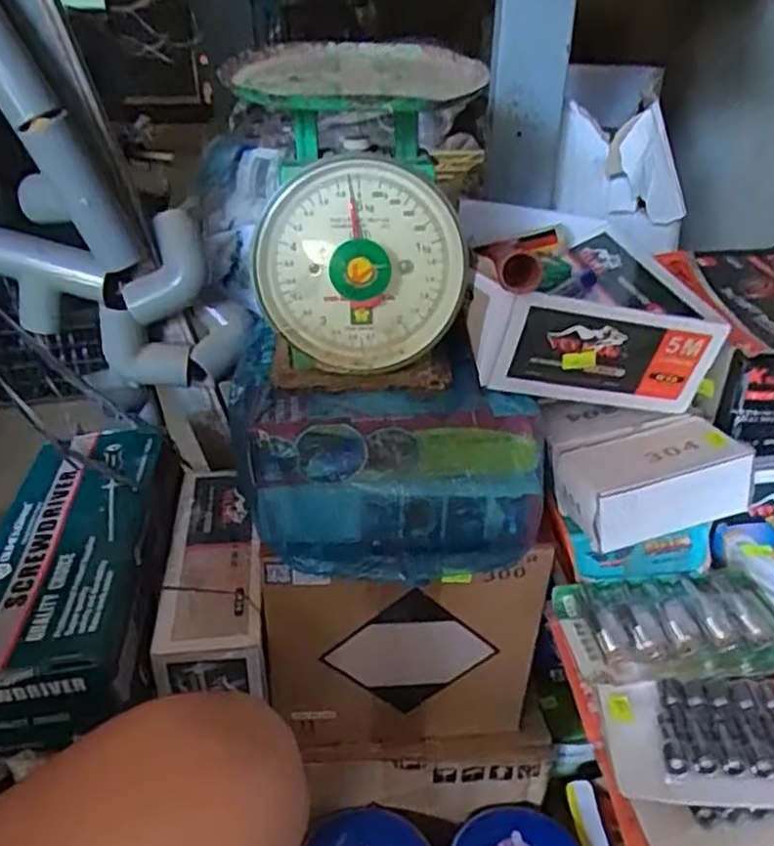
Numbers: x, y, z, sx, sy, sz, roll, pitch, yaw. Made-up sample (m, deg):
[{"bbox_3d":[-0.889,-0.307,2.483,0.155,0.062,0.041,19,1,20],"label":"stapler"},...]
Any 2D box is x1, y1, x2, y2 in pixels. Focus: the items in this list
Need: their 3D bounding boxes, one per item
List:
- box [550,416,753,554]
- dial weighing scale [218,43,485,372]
[{"bbox_3d":[0.176,0.036,0.493,0.118,0.050,0.079,-13,31,-5],"label":"box"},{"bbox_3d":[-0.025,-0.146,0.512,0.143,0.195,0.172,-1,31,-4],"label":"dial weighing scale"}]

